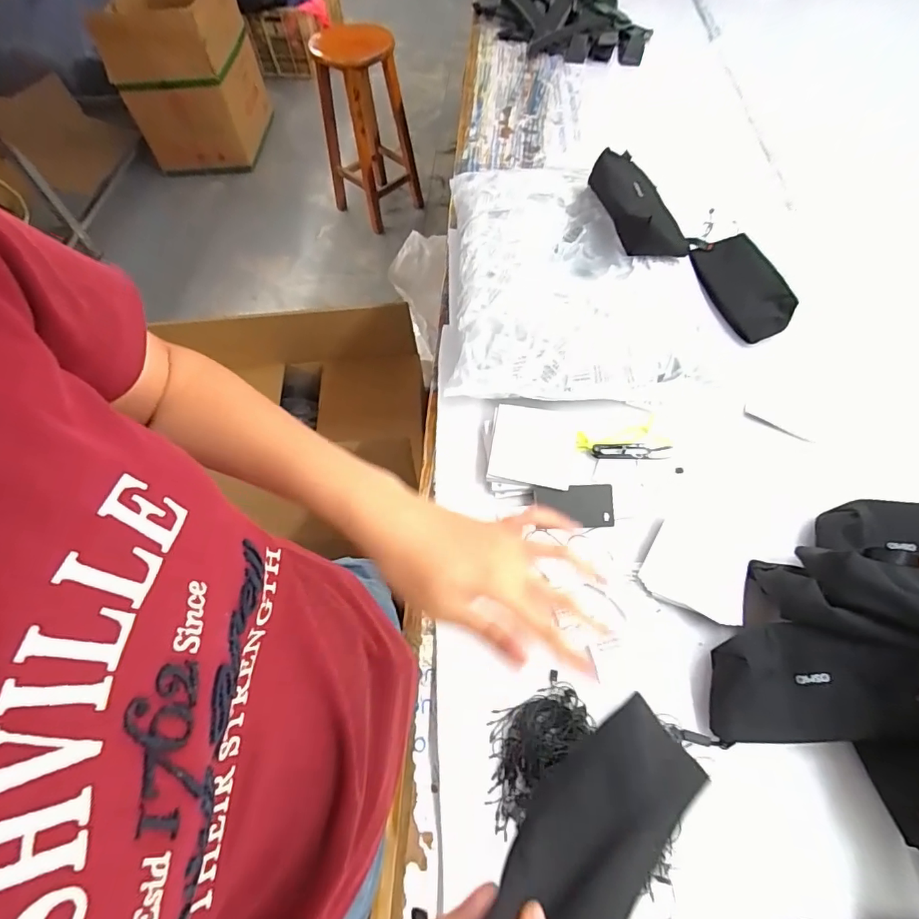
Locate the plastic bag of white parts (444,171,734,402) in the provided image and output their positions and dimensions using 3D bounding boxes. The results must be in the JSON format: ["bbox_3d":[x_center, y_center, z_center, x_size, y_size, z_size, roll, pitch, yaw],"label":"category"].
[{"bbox_3d":[0.169,-0.265,0.709,0.356,0.105,0.406,0,60,2],"label":"plastic bag of white parts"}]

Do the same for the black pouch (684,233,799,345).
[{"bbox_3d":[0.424,-0.268,0.743,0.099,0.036,0.201,-9,60,-3],"label":"black pouch"}]

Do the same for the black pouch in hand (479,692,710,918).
[{"bbox_3d":[0.054,0.173,0.214,0.167,0.030,0.049,-22,57,-43],"label":"black pouch in hand"}]

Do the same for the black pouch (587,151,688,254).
[{"bbox_3d":[0.240,-0.349,0.671,0.088,0.051,0.173,-15,60,-6],"label":"black pouch"}]

